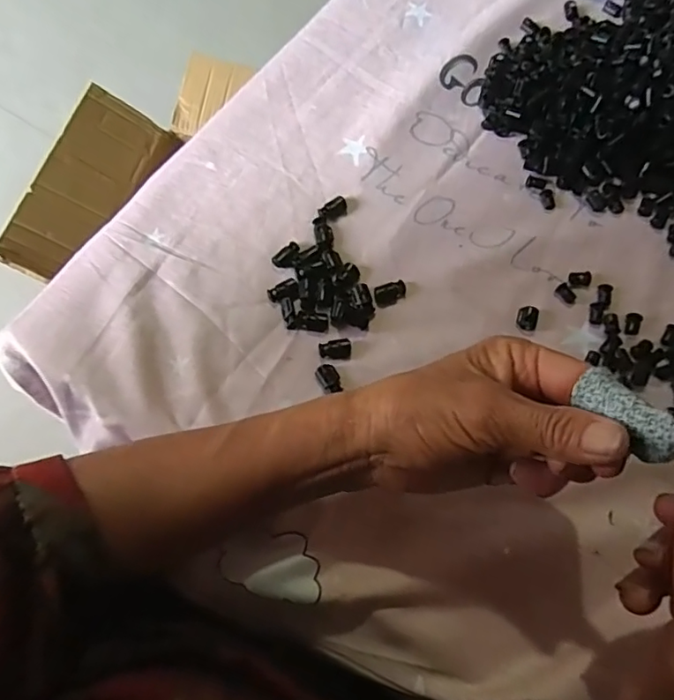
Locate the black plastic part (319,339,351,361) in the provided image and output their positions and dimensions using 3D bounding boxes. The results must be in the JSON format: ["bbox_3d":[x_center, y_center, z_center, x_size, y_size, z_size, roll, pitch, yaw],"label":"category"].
[{"bbox_3d":[-0.001,-0.001,0.362,0.021,0.005,0.014,-2,68,-2],"label":"black plastic part"}]

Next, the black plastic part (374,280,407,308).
[{"bbox_3d":[0.037,-0.039,0.378,0.023,0.005,0.014,-19,70,-9],"label":"black plastic part"}]

